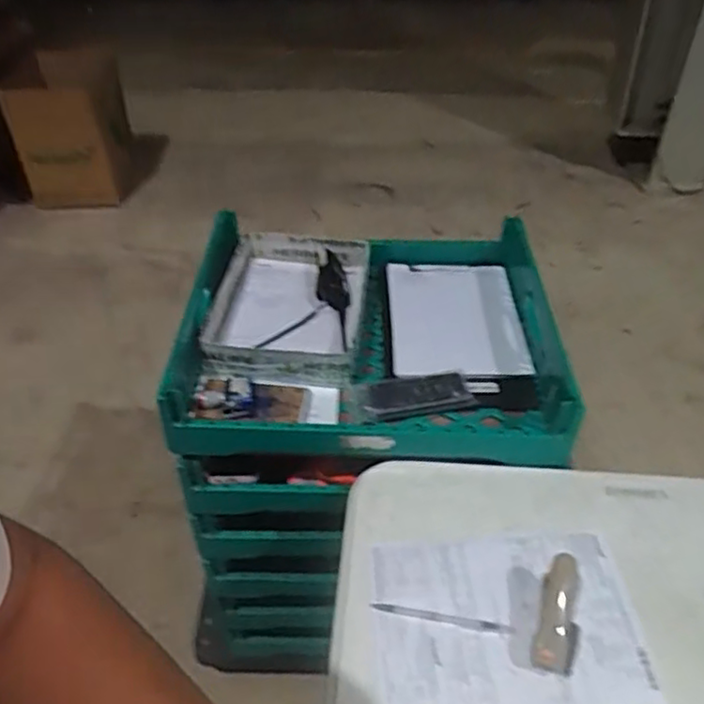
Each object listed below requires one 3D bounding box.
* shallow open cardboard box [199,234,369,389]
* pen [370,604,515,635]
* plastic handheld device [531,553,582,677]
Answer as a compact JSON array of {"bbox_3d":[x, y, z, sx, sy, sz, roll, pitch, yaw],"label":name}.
[{"bbox_3d":[-0.102,-0.084,1.102,0.237,0.059,0.340,3,42,3],"label":"shallow open cardboard box"},{"bbox_3d":[0.102,0.299,0.742,0.157,0.007,0.014,7,42,8],"label":"pen"},{"bbox_3d":[0.228,0.286,0.717,0.048,0.053,0.115,14,44,15],"label":"plastic handheld device"}]

